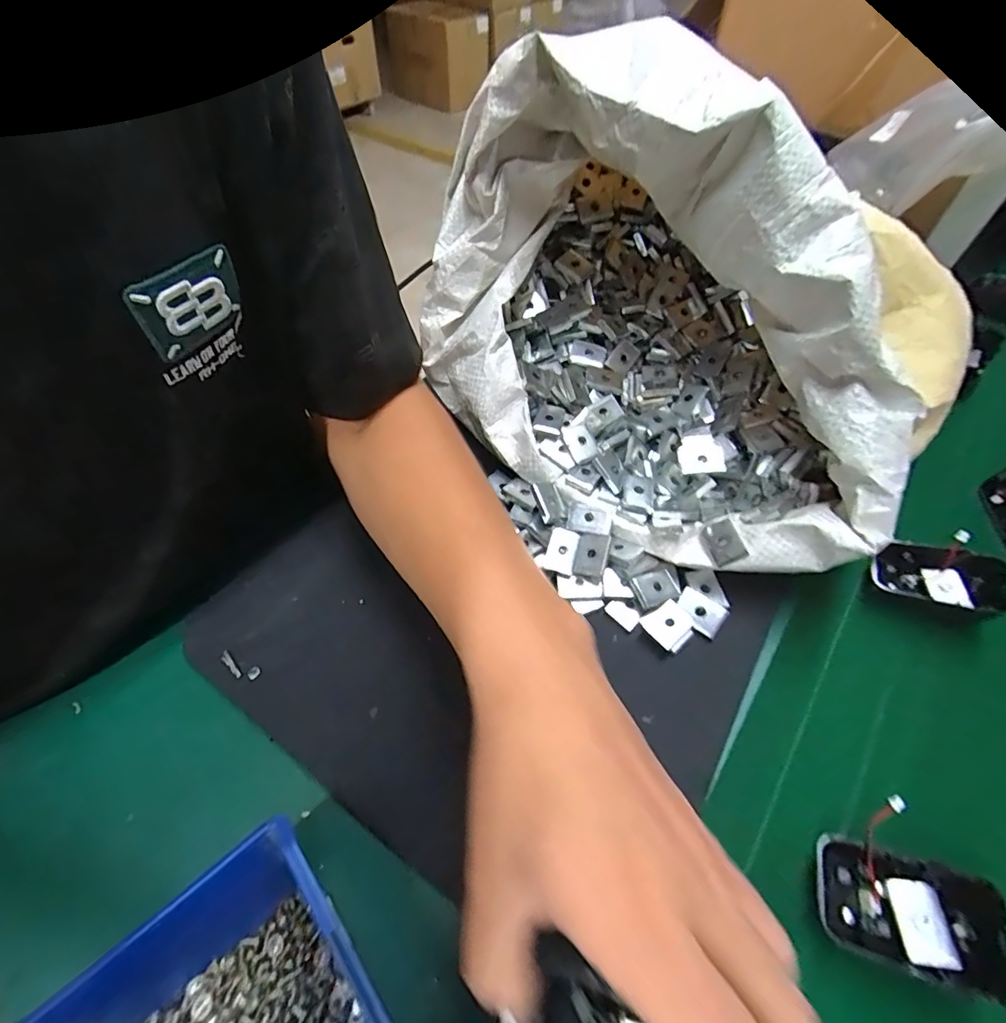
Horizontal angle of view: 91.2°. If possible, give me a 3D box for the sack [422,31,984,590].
[{"bbox_3d":[0.106,-0.124,0.309,0.208,0.180,0.328,-28,59,-19],"label":"sack"}]

